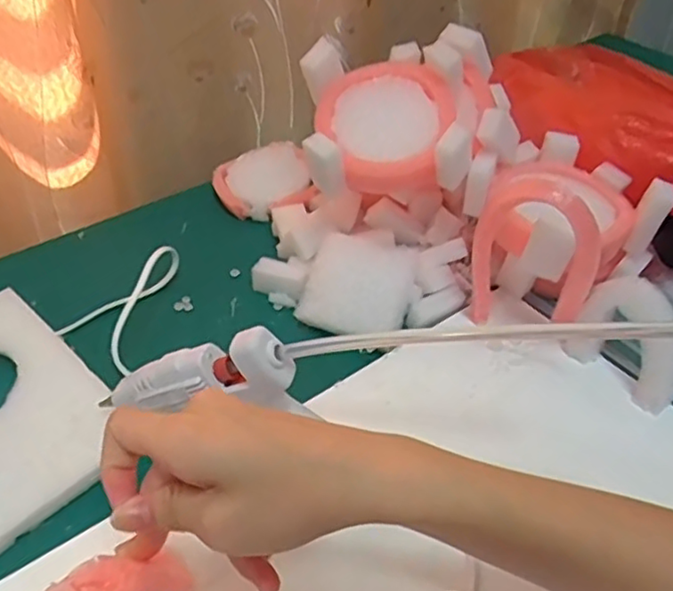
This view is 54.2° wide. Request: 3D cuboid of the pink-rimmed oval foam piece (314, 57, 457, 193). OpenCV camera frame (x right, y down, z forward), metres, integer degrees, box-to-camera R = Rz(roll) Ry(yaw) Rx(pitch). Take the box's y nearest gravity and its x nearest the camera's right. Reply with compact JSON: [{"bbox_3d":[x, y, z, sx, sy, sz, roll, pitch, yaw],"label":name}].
[{"bbox_3d":[0.035,-0.122,0.480,0.094,0.032,0.094,1,71,6],"label":"pink-rimmed oval foam piece"}]

